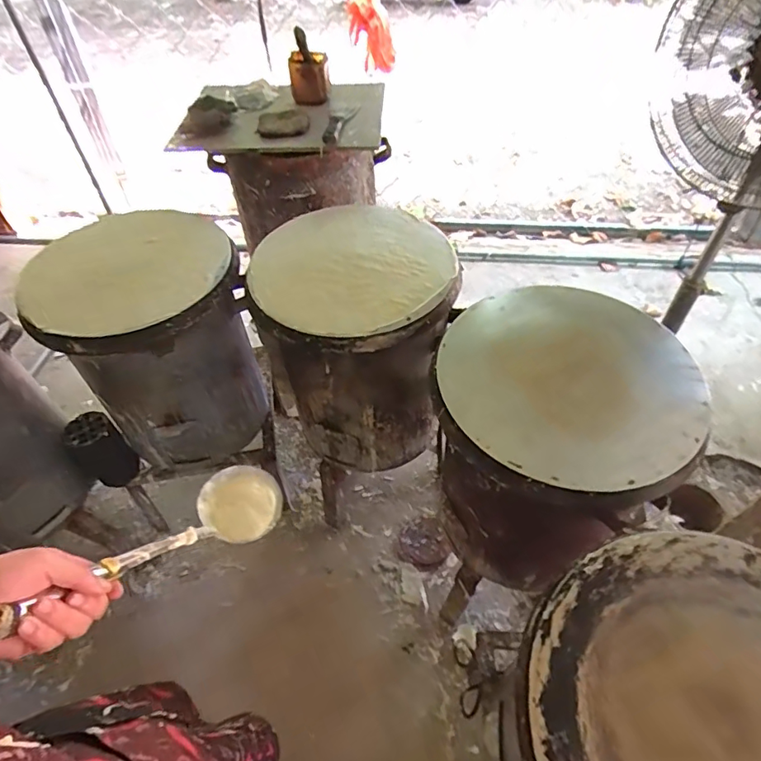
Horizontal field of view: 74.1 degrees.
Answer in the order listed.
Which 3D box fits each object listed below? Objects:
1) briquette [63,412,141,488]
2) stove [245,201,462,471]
[{"bbox_3d":[-0.638,0.168,1.164,0.109,0.179,0.099,-38,59,-25],"label":"briquette"},{"bbox_3d":[-0.054,-0.077,1.114,0.358,0.471,0.371,0,49,0],"label":"stove"}]

